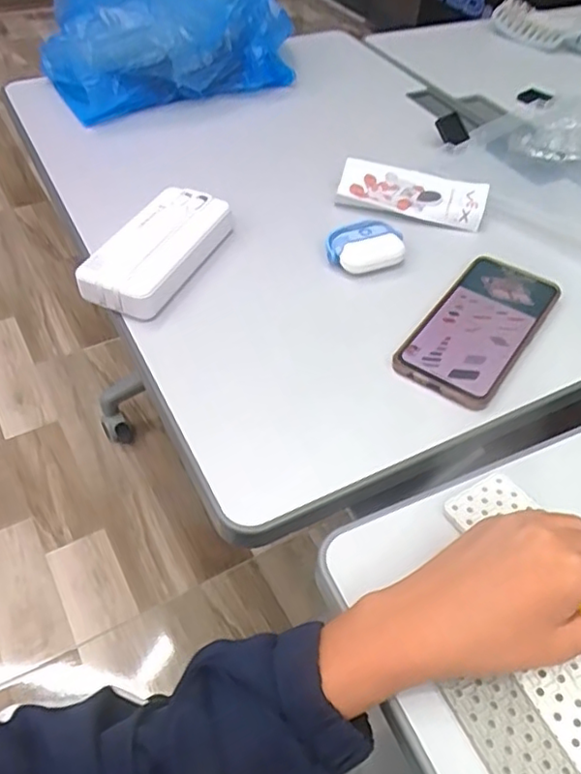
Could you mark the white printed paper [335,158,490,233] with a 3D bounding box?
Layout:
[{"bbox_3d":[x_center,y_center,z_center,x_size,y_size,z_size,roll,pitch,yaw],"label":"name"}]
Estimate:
[{"bbox_3d":[0.113,-0.182,0.584,0.138,0.018,0.059,14,50,10],"label":"white printed paper"}]

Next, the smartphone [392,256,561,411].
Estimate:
[{"bbox_3d":[0.150,-0.049,0.487,0.074,0.009,0.160,30,55,22],"label":"smartphone"}]

